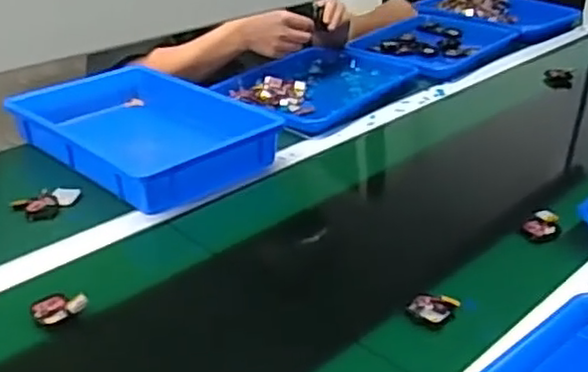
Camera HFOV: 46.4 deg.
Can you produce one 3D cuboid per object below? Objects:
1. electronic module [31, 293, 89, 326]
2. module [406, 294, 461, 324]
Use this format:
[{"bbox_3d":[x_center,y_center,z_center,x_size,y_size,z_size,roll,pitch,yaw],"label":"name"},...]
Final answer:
[{"bbox_3d":[-0.232,0.118,0.679,0.050,0.015,0.031,-15,31,-26],"label":"electronic module"},{"bbox_3d":[0.137,0.122,0.687,0.043,0.015,0.037,-24,36,-38],"label":"module"}]

